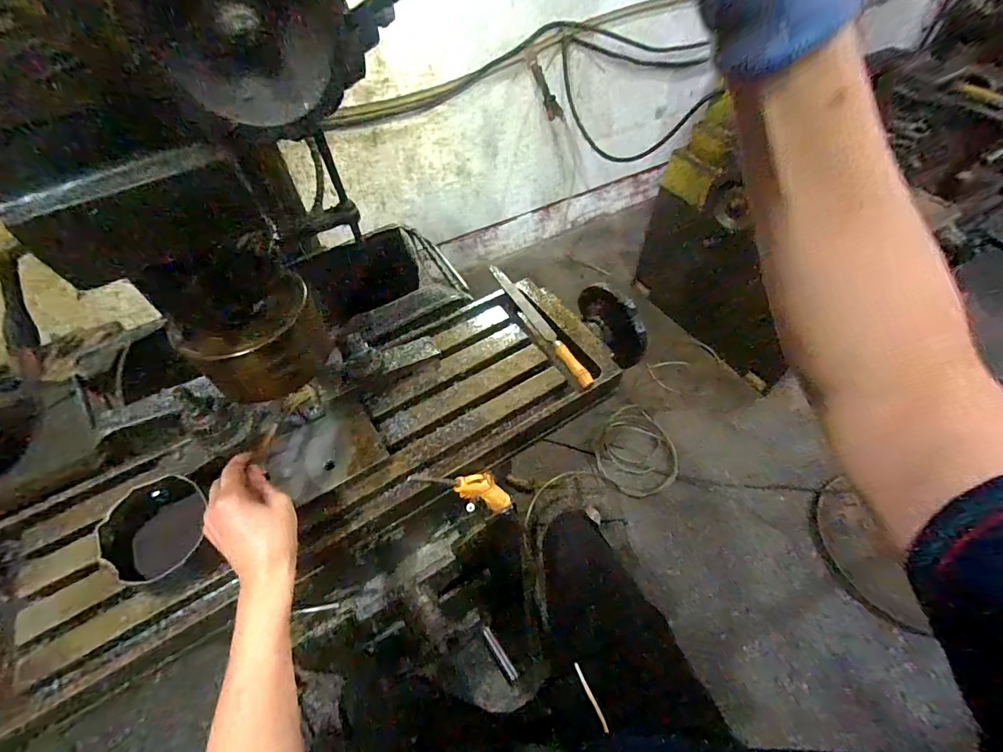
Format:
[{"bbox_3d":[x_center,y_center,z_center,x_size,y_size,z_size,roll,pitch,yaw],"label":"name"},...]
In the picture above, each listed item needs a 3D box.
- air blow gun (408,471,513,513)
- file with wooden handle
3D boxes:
[{"bbox_3d":[-0.034,0.144,0.549,0.053,0.195,0.023,-32,54,11],"label":"air blow gun"},{"bbox_3d":[0.053,-0.086,0.657,0.020,0.018,0.288,-23,56,-15],"label":"file with wooden handle"}]

